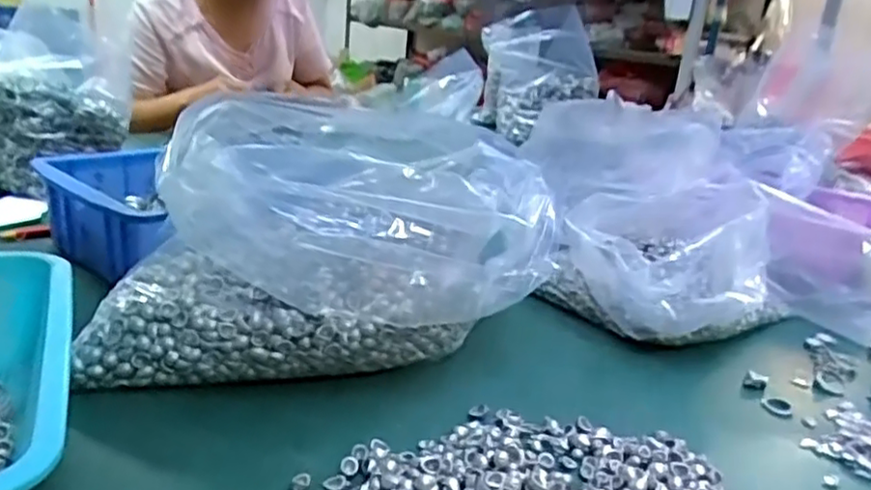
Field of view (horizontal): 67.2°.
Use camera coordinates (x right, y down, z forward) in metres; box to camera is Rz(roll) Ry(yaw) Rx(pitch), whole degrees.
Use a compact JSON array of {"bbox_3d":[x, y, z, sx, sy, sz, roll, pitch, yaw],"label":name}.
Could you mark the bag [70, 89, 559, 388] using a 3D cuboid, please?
[{"bbox_3d":[-0.083,-0.003,0.495,0.313,0.188,0.145,3,19,-11],"label":"bag"}]

